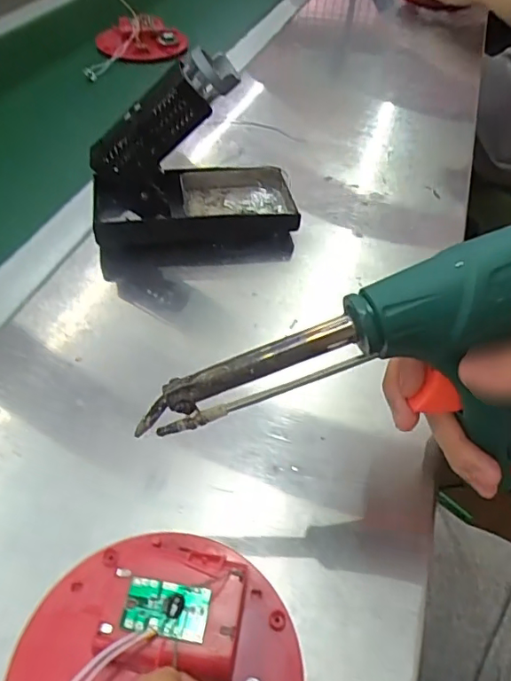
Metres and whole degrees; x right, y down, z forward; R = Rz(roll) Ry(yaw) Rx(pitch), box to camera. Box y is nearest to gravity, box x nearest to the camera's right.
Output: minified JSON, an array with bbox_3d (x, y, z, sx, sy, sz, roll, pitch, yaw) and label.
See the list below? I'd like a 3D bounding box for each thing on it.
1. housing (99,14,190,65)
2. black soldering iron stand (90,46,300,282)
[{"bbox_3d":[-0.162,-0.433,0.766,0.124,0.038,0.066,-5,50,-10],"label":"housing"},{"bbox_3d":[-0.047,-0.141,0.421,0.158,0.137,0.088,-5,48,-9],"label":"black soldering iron stand"}]

